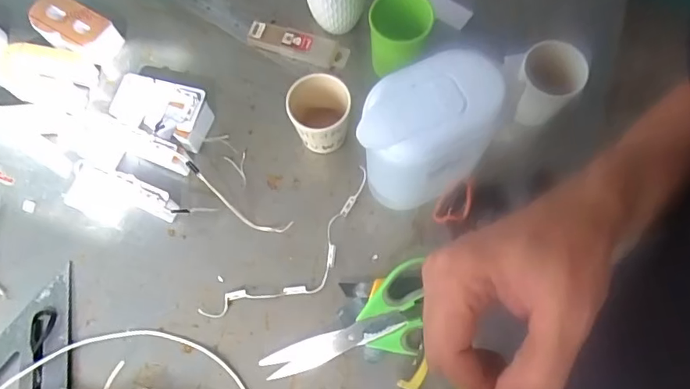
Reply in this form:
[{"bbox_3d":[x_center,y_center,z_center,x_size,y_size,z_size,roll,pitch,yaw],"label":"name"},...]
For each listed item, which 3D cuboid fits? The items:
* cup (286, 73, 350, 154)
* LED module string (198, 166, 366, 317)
[{"bbox_3d":[-0.030,-0.094,0.609,0.068,0.084,0.069,0,72,0],"label":"cup"},{"bbox_3d":[-0.050,0.077,0.600,0.253,0.015,0.074,-40,76,-11],"label":"LED module string"}]

